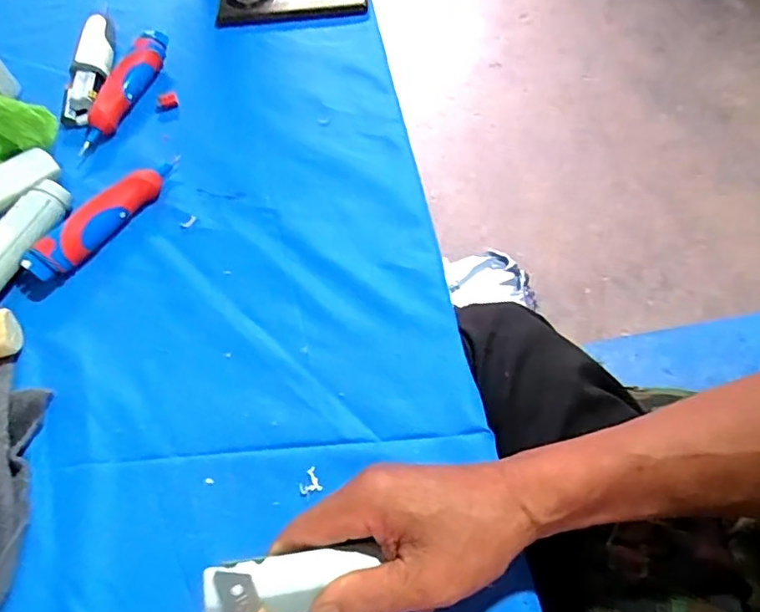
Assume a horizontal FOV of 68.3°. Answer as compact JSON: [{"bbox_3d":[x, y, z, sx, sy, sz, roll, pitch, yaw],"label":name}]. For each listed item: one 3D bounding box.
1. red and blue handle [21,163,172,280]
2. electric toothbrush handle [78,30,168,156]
[{"bbox_3d":[-0.227,-0.073,0.463,0.023,0.030,0.136,35,69,20],"label":"red and blue handle"},{"bbox_3d":[-0.247,-0.208,0.541,0.027,0.024,0.143,14,64,11],"label":"electric toothbrush handle"}]

